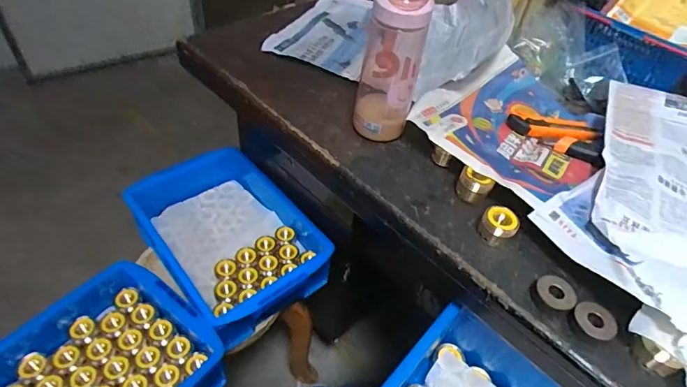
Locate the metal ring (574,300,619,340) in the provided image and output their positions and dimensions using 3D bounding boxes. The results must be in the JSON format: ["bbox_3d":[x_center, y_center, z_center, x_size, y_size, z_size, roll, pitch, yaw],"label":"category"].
[{"bbox_3d":[0.250,0.125,0.419,0.040,0.007,0.044,8,38,-6],"label":"metal ring"}]

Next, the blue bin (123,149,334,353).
[{"bbox_3d":[-0.207,0.078,0.787,0.255,0.088,0.349,-32,58,-32],"label":"blue bin"}]

